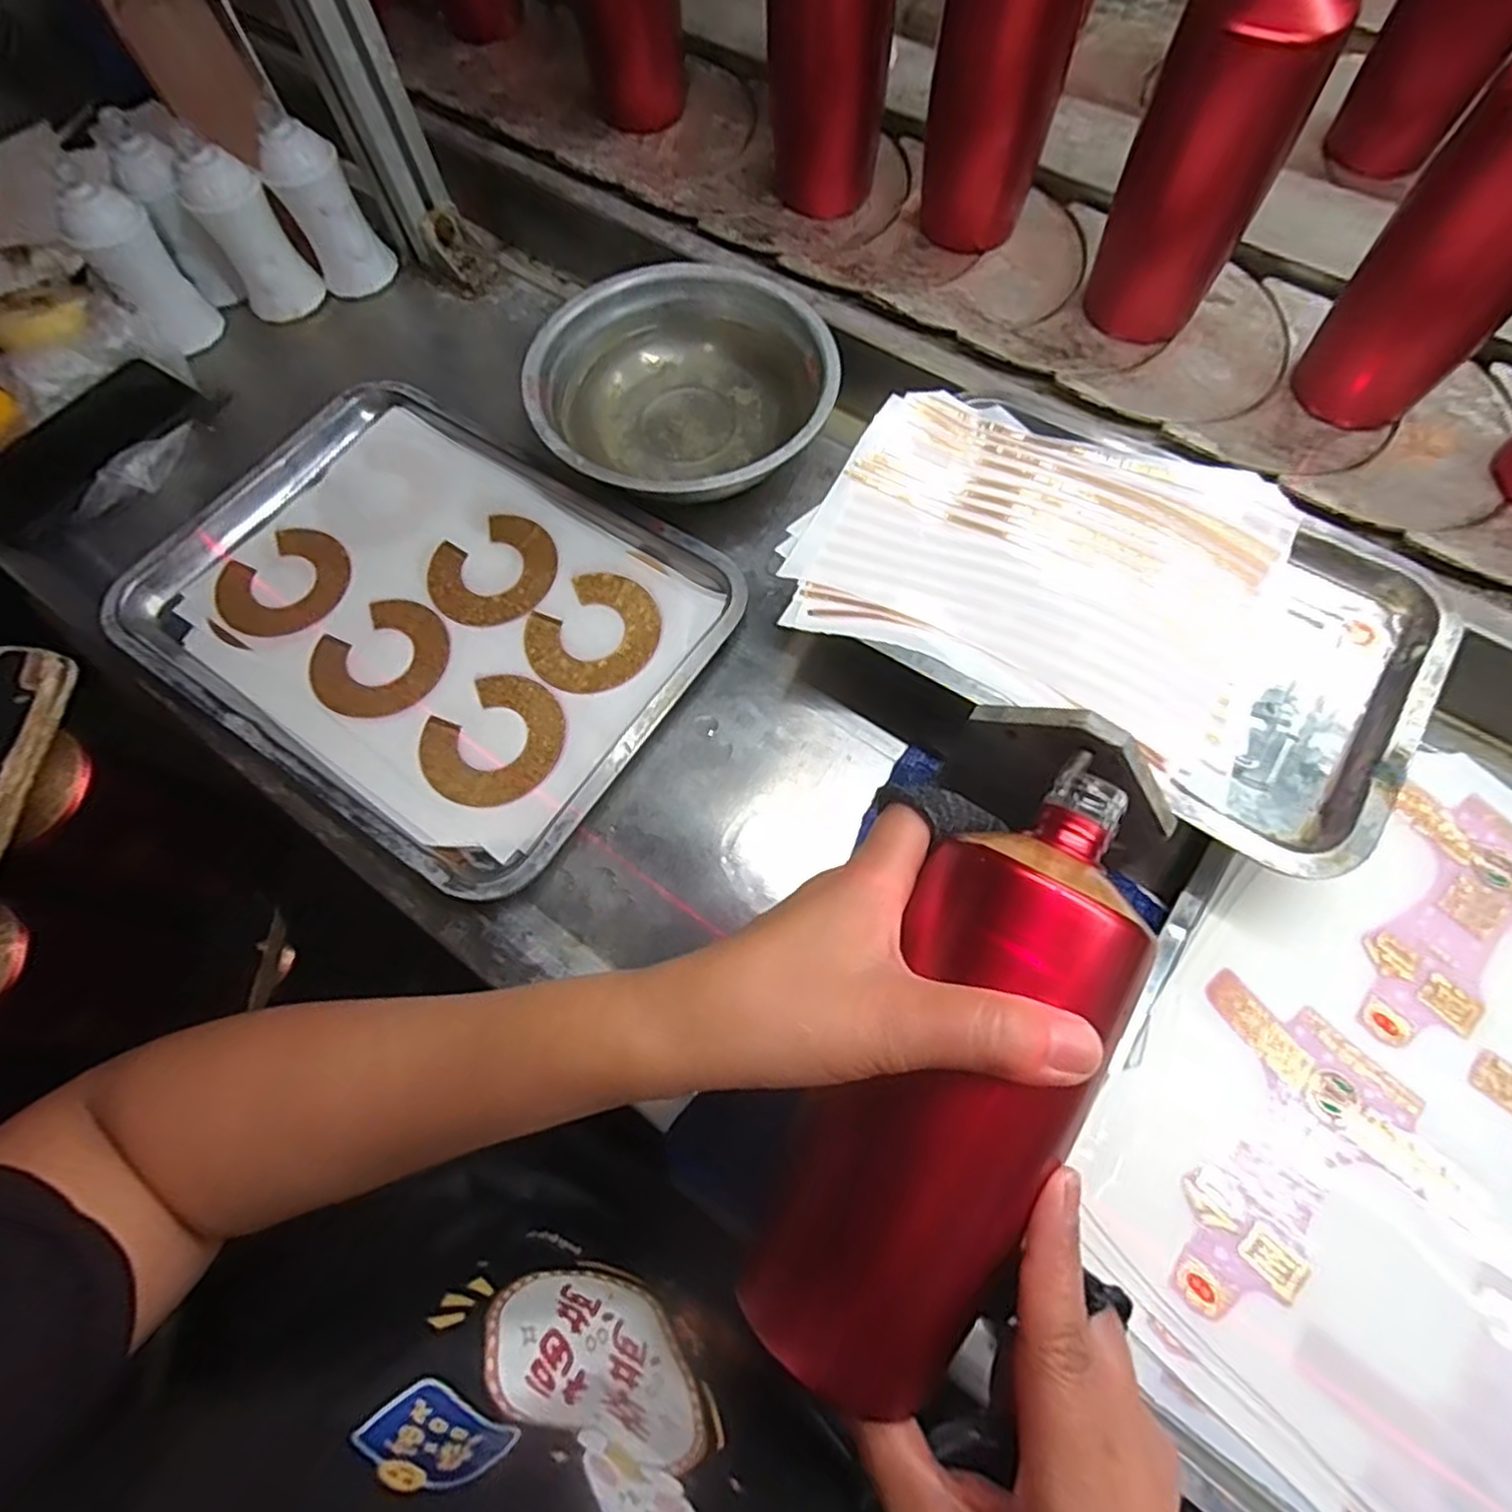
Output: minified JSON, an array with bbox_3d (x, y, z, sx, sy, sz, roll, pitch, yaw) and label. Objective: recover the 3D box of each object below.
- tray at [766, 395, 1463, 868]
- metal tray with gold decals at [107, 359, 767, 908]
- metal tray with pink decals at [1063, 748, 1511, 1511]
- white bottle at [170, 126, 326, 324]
[{"bbox_3d":[0.188,-0.090,0.400,0.313,0.027,0.207,29,70,15],"label":"tray"},{"bbox_3d":[-0.206,-0.095,0.461,0.340,0.018,0.254,31,71,16],"label":"metal tray with gold decals"},{"bbox_3d":[0.317,0.174,0.335,0.280,0.027,0.370,31,71,16],"label":"metal tray with pink decals"},{"bbox_3d":[-0.380,-0.391,0.549,0.056,0.104,0.046,-35,68,-12],"label":"white bottle"}]

